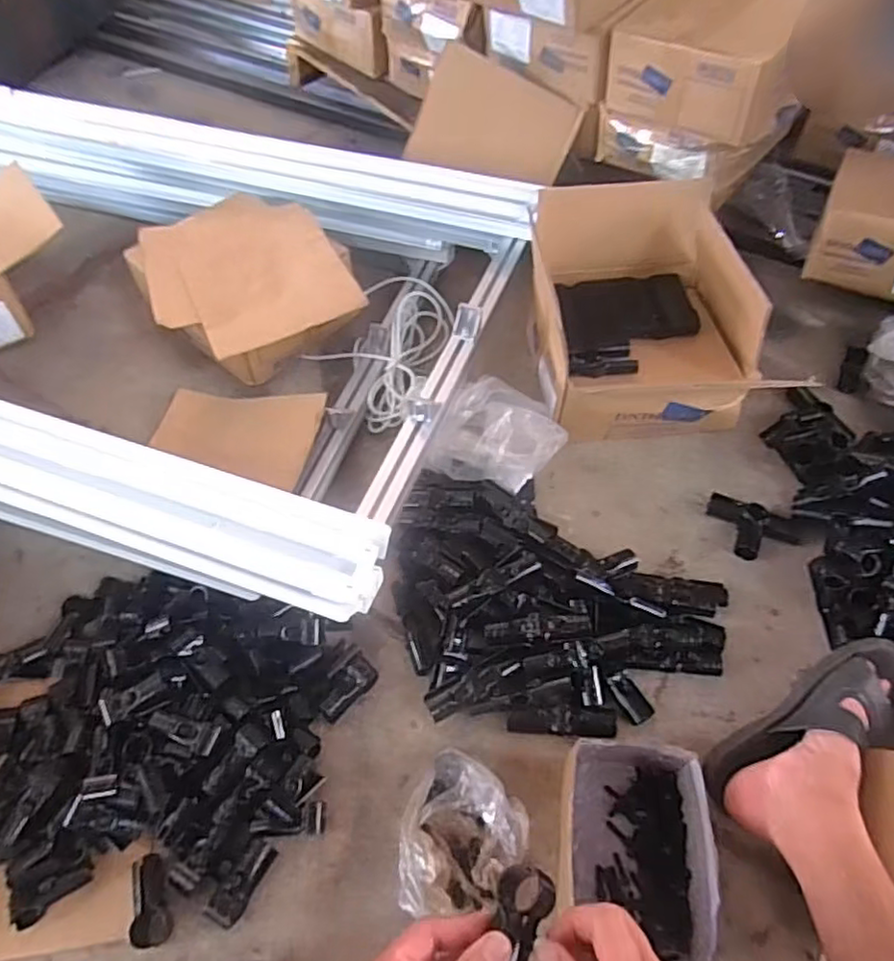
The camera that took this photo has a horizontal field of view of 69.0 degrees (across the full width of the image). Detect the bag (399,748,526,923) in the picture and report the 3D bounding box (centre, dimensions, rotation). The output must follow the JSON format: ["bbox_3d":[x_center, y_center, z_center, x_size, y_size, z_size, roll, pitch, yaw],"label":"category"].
[{"bbox_3d":[0.012,0.388,0.697,0.128,0.037,0.159,26,57,19],"label":"bag"}]

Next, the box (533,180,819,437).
[{"bbox_3d":[0.303,-0.284,1.066,0.308,0.194,0.448,-3,53,-2],"label":"box"}]

